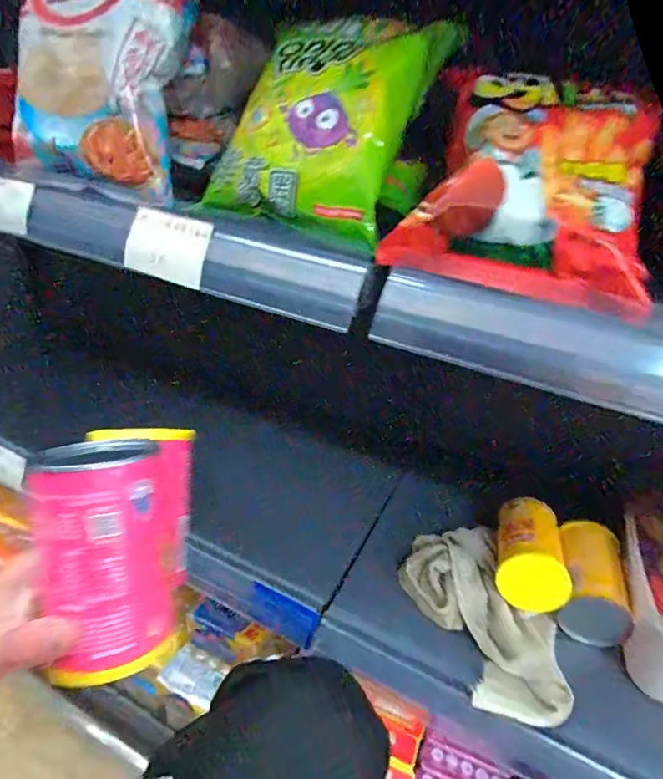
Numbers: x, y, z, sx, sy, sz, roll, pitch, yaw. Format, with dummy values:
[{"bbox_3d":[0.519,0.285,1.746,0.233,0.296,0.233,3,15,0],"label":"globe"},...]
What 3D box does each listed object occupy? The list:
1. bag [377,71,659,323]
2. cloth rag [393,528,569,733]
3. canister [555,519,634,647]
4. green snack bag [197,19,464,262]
[{"bbox_3d":[0.126,-0.138,0.285,0.143,0.034,0.158,18,75,18],"label":"bag"},{"bbox_3d":[0.161,0.230,0.485,0.121,0.038,0.199,-6,33,-22],"label":"cloth rag"},{"bbox_3d":[0.279,0.208,0.512,0.061,0.061,0.131,17,31,15],"label":"canister"},{"bbox_3d":[-0.006,-0.191,0.339,0.134,0.174,0.034,17,-5,21],"label":"green snack bag"}]

